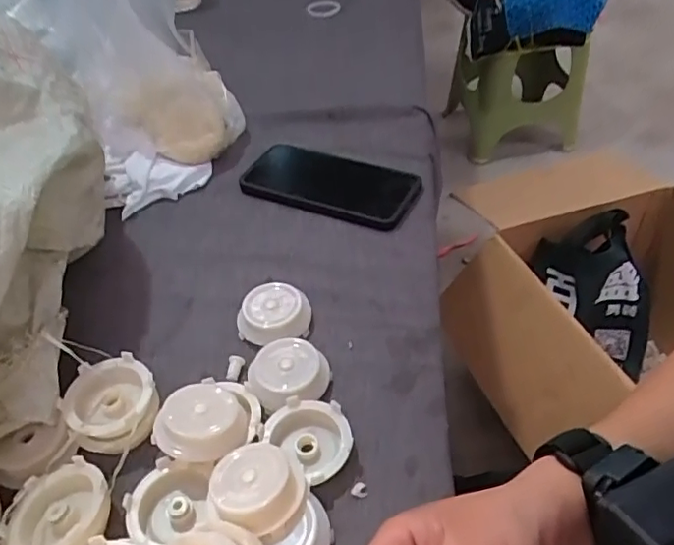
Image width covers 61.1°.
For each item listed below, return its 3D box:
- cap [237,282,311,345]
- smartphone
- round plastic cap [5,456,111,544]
[{"bbox_3d":[-0.046,0.030,0.420,0.053,0.018,0.043,-11,44,-6],"label":"cap"},{"bbox_3d":[-0.008,-0.087,0.536,0.164,0.010,0.082,14,47,19],"label":"smartphone"},{"bbox_3d":[-0.149,0.129,0.307,0.063,0.016,0.053,26,52,28],"label":"round plastic cap"}]

